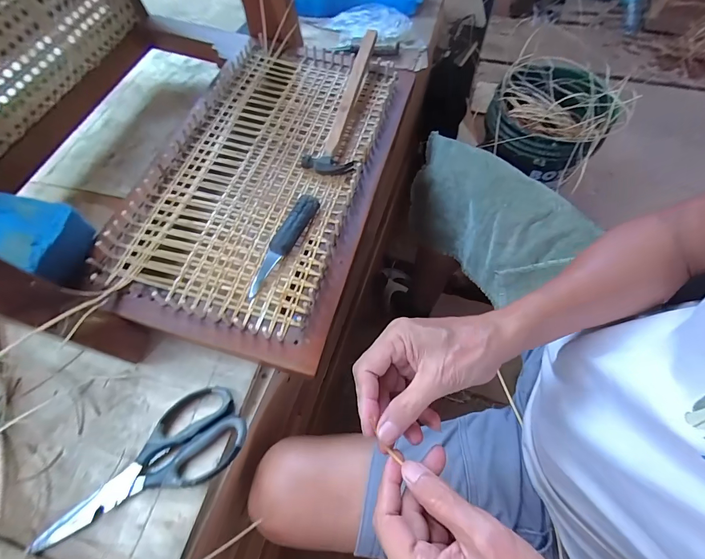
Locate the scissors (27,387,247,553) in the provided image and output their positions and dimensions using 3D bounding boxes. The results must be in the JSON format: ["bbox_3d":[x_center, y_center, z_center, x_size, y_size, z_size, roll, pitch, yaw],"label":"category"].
[{"bbox_3d":[-0.201,0.188,0.331,0.202,0.016,0.080,-34,66,-14],"label":"scissors"}]

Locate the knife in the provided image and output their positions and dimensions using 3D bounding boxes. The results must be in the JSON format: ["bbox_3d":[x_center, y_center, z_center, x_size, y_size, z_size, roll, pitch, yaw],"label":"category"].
[{"bbox_3d":[-0.083,-0.044,0.402,0.031,0.016,0.141,20,65,13],"label":"knife"}]

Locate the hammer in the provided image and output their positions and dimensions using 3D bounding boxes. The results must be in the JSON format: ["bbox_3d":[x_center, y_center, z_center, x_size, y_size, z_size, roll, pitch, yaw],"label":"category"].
[{"bbox_3d":[-0.015,-0.242,0.487,0.068,0.034,0.228,8,63,7],"label":"hammer"}]

